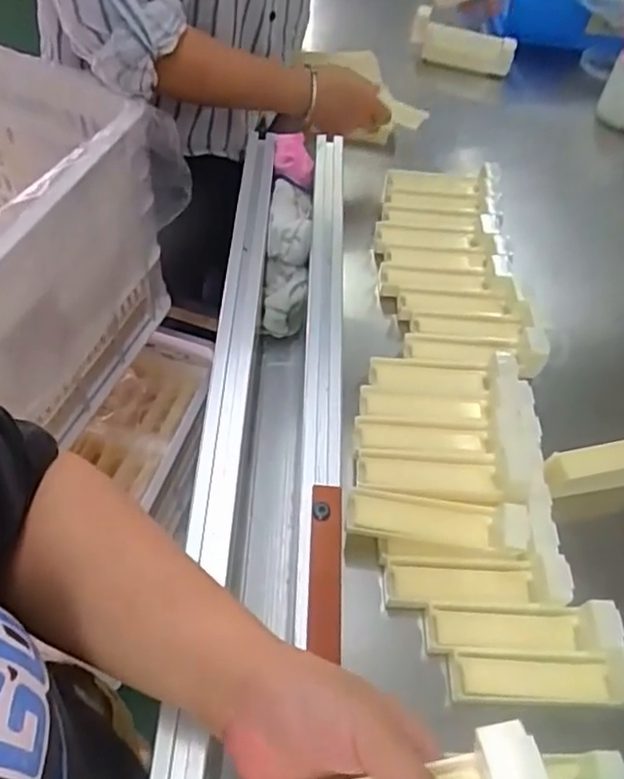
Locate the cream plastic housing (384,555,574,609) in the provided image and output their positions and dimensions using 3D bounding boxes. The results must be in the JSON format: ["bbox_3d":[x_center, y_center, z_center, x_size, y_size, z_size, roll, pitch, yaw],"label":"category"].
[{"bbox_3d":[0.132,0.155,0.509,0.142,0.033,0.040,2,57,-4],"label":"cream plastic housing"}]

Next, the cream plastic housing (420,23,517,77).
[{"bbox_3d":[0.251,-0.544,1.025,0.142,0.062,0.025,12,57,3],"label":"cream plastic housing"}]

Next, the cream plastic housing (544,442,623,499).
[{"bbox_3d":[0.265,0.070,0.577,0.122,0.048,0.028,-7,58,-10],"label":"cream plastic housing"}]

